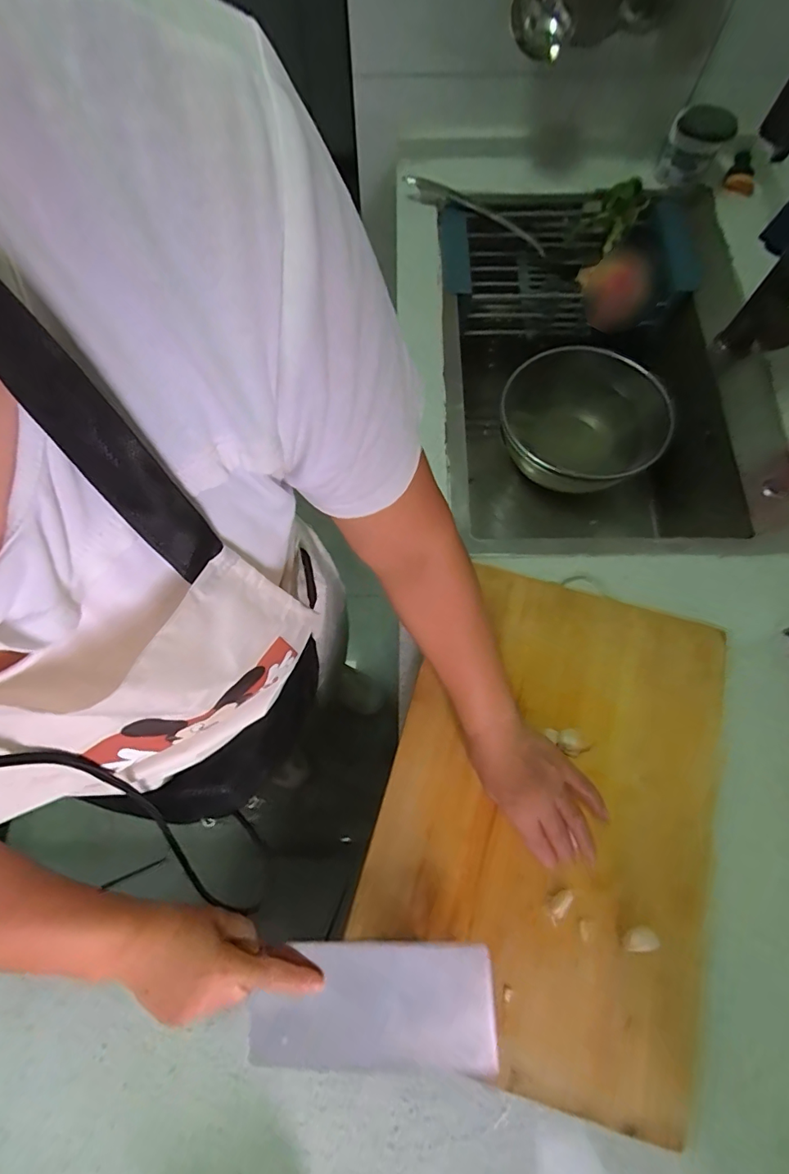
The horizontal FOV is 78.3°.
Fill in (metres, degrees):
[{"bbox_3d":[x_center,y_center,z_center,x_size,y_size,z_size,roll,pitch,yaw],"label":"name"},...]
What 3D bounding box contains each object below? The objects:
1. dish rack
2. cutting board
[{"bbox_3d":[0.279,-0.530,0.817,0.397,0.111,0.219,-2,71,-1],"label":"dish rack"},{"bbox_3d":[0.152,0.212,0.481,0.307,0.019,0.450,16,72,5],"label":"cutting board"}]

